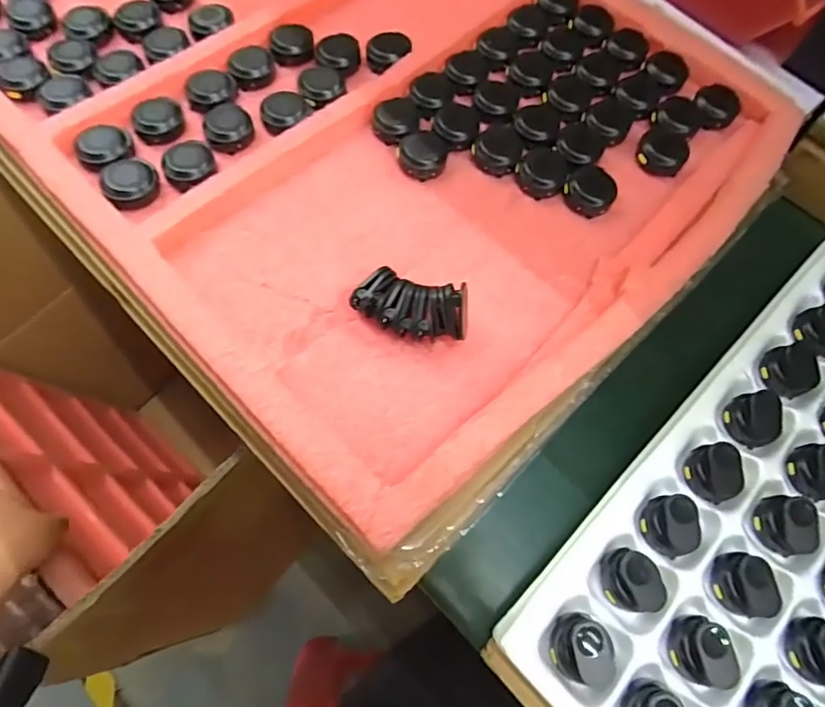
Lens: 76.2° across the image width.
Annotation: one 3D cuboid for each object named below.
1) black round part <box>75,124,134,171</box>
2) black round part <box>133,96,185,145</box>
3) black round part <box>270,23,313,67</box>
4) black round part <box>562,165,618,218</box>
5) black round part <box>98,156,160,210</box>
[{"bbox_3d":[-0.180,-0.121,0.305,0.029,0.008,0.029,0,66,0],"label":"black round part"},{"bbox_3d":[-0.154,-0.142,0.319,0.029,0.010,0.029,0,66,0],"label":"black round part"},{"bbox_3d":[-0.080,-0.207,0.353,0.028,0.008,0.032,-5,66,-2],"label":"black round part"},{"bbox_3d":[0.108,-0.098,0.316,0.028,0.009,0.033,41,72,17],"label":"black round part"},{"bbox_3d":[-0.159,-0.097,0.297,0.028,0.010,0.031,-32,70,-14],"label":"black round part"}]

